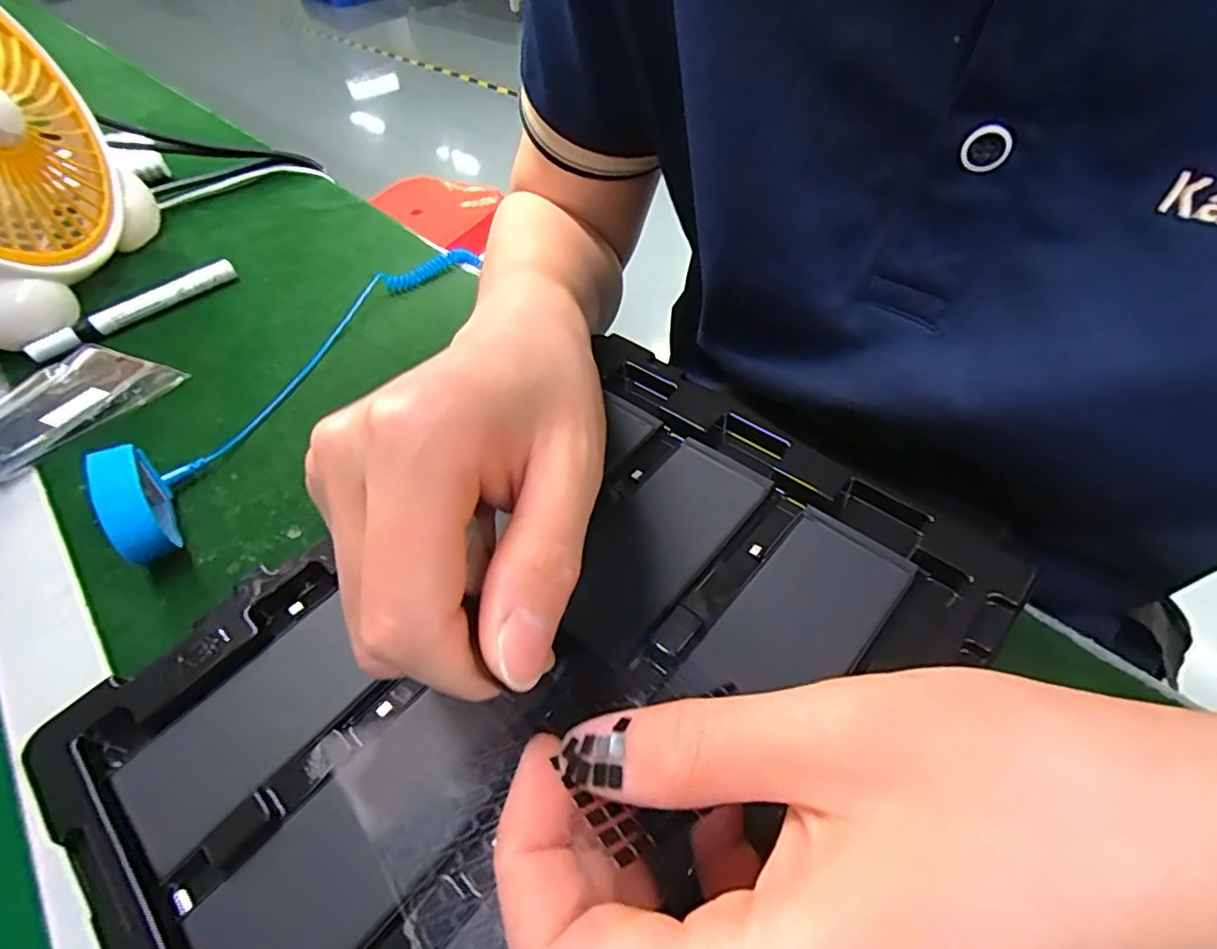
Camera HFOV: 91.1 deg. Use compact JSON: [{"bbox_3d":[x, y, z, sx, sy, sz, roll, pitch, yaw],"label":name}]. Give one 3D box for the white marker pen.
[{"bbox_3d":[-0.346,-0.123,0.439,0.016,0.019,0.141,33,60,30],"label":"white marker pen"}]

